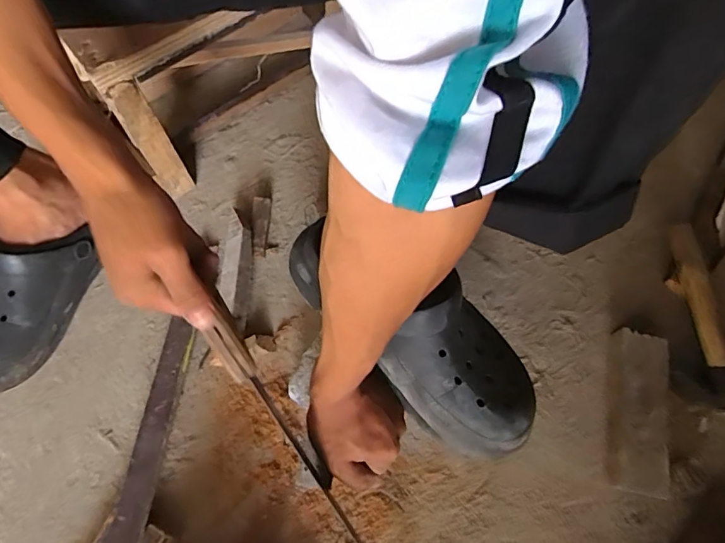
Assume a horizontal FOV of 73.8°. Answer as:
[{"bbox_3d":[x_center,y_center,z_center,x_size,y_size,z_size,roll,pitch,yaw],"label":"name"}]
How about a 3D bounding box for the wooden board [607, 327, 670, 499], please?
[{"bbox_3d":[0.299,0.149,0.524,0.057,0.018,0.167,2,66,25],"label":"wooden board"}]

